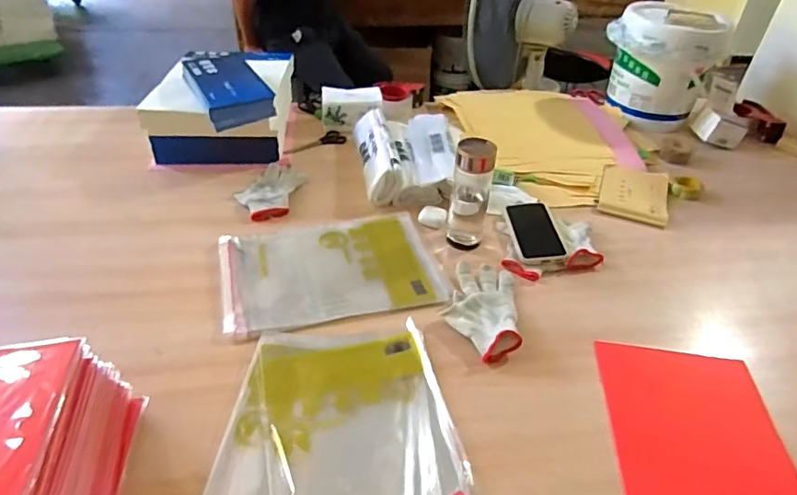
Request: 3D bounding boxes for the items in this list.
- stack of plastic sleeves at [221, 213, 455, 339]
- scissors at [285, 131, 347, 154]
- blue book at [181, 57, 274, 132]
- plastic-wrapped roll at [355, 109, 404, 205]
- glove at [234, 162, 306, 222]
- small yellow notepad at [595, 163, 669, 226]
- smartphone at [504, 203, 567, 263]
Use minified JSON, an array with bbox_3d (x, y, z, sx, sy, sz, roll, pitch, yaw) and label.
[{"bbox_3d":[-0.106,0.030,0.841,0.347,0.011,0.233,-7,40,-13],"label":"stack of plastic sleeves"},{"bbox_3d":[-0.197,-0.239,1.192,0.156,0.017,0.051,-23,47,-30],"label":"scissors"},{"bbox_3d":[-0.359,-0.334,1.073,0.132,0.053,0.247,-17,44,-24],"label":"blue book"},{"bbox_3d":[-0.045,-0.204,1.091,0.073,0.073,0.295,-3,40,-9],"label":"plastic-wrapped roll"},{"bbox_3d":[-0.253,-0.118,1.014,0.109,0.021,0.184,8,39,4],"label":"glove"},{"bbox_3d":[0.488,-0.113,1.065,0.132,0.023,0.173,18,41,16],"label":"small yellow notepad"},{"bbox_3d":[0.244,-0.029,0.924,0.078,0.010,0.158,-4,42,1],"label":"smartphone"}]

